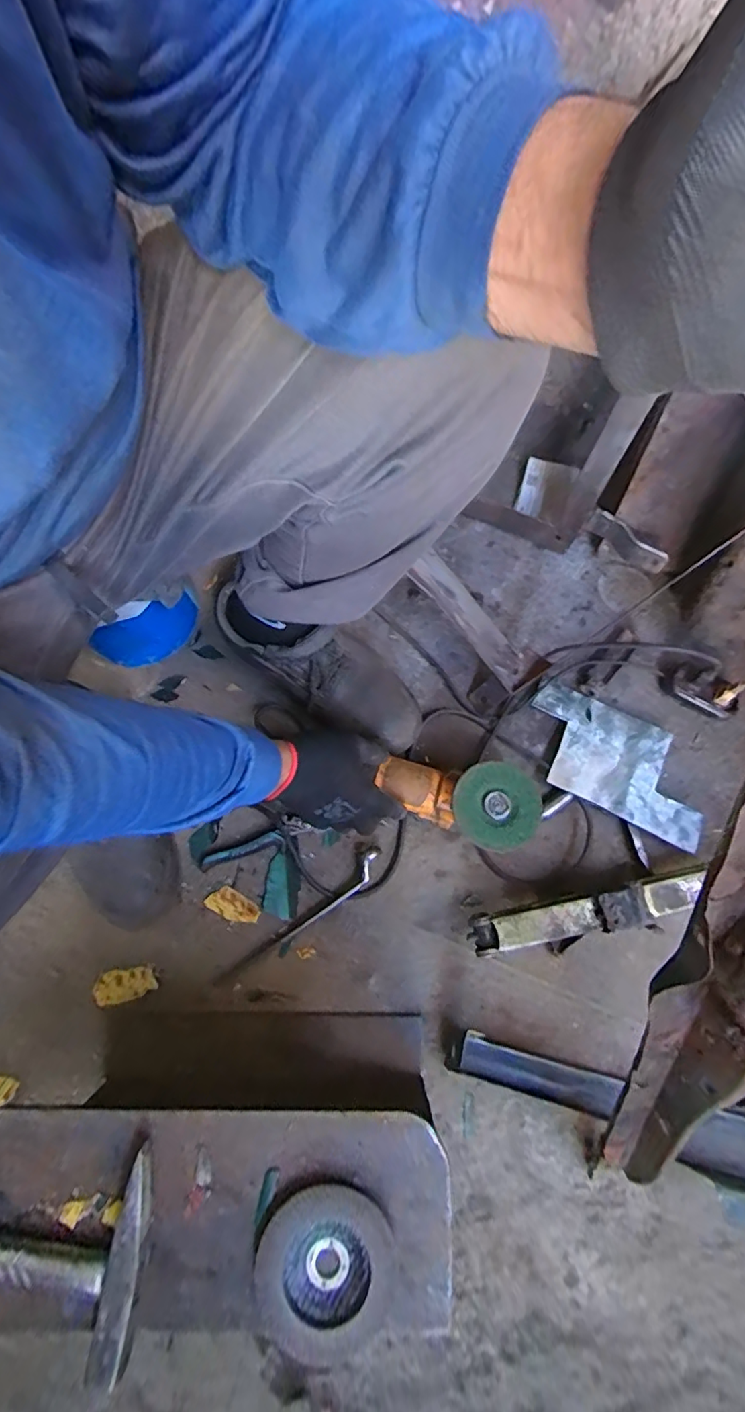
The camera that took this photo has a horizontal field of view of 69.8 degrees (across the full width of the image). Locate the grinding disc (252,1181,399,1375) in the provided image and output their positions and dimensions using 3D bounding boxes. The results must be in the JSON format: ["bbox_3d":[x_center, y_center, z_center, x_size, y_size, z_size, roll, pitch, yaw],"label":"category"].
[{"bbox_3d":[-0.032,0.368,0.349,0.085,0.015,0.089,0,73,0],"label":"grinding disc"}]

